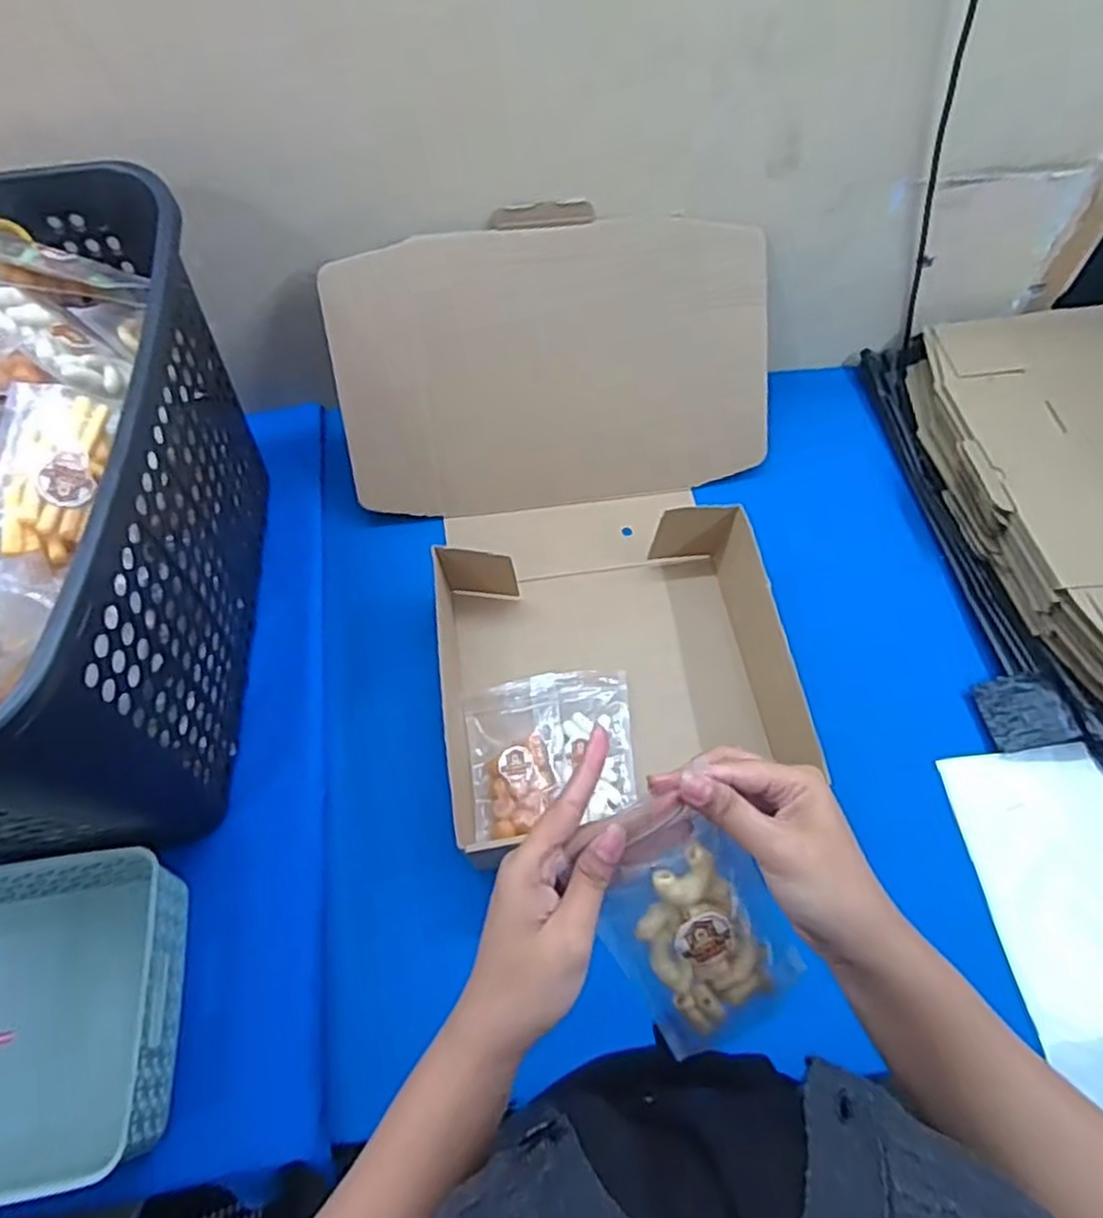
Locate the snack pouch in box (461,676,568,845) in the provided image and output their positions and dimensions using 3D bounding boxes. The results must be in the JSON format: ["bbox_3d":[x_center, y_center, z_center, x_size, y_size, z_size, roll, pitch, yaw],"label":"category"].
[{"bbox_3d":[-0.036,0.140,0.721,0.097,0.036,0.159,-8,61,-2],"label":"snack pouch in box"}]

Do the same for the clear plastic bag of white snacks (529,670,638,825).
[{"bbox_3d":[0.038,0.131,0.734,0.093,0.026,0.152,-10,61,-3],"label":"clear plastic bag of white snacks"}]

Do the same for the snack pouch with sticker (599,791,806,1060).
[{"bbox_3d":[0.077,0.171,0.412,0.092,0.019,0.158,-30,107,-6],"label":"snack pouch with sticker"}]

